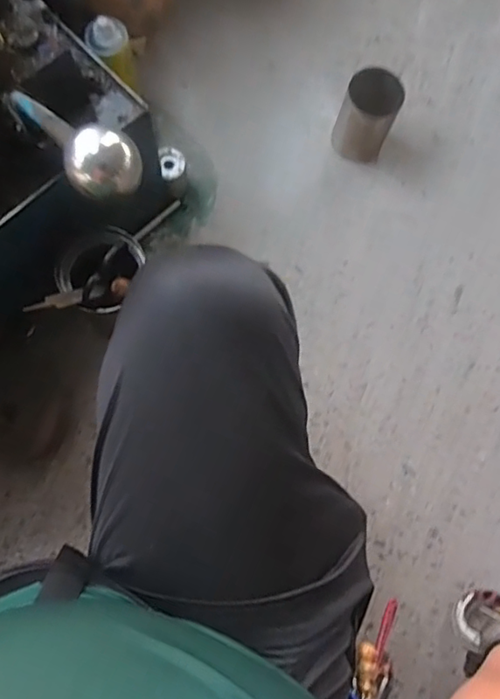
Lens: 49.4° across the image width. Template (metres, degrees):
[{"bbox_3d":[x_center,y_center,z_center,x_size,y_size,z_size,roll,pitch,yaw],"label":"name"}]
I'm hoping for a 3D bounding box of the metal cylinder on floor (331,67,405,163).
[{"bbox_3d":[0.189,-0.375,0.905,0.088,0.150,0.087,1,78,-3],"label":"metal cylinder on floor"}]

